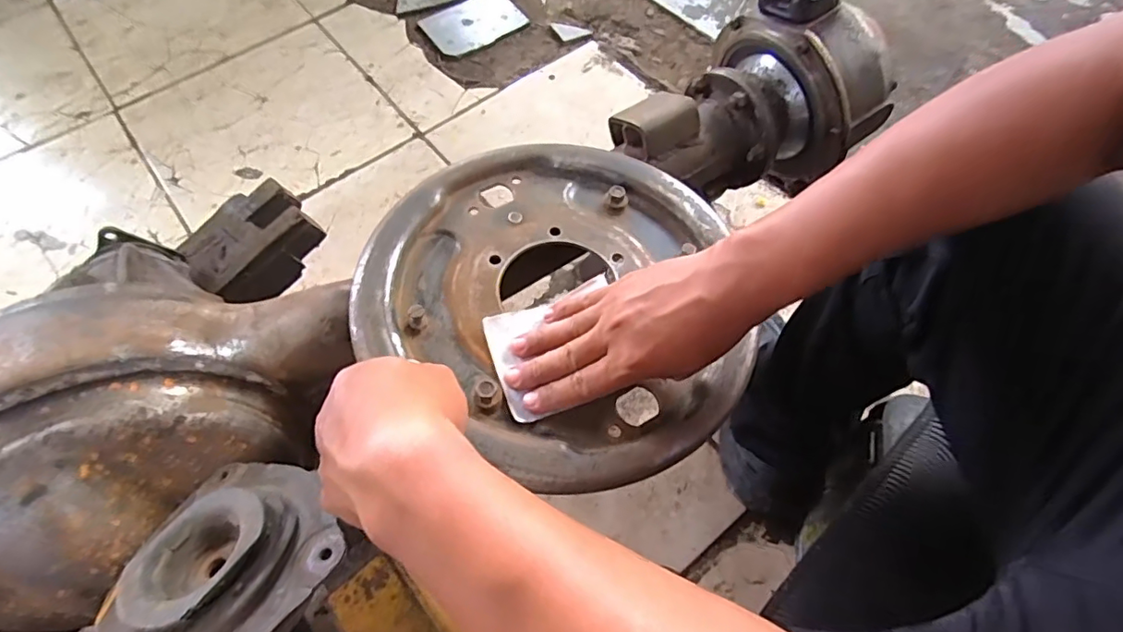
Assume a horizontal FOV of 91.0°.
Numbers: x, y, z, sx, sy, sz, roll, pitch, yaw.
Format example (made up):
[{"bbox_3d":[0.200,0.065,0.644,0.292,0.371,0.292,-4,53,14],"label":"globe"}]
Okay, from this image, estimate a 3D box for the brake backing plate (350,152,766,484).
[{"bbox_3d":[0.005,-0.025,0.424,0.285,0.036,0.271,0,64,-1],"label":"brake backing plate"}]

